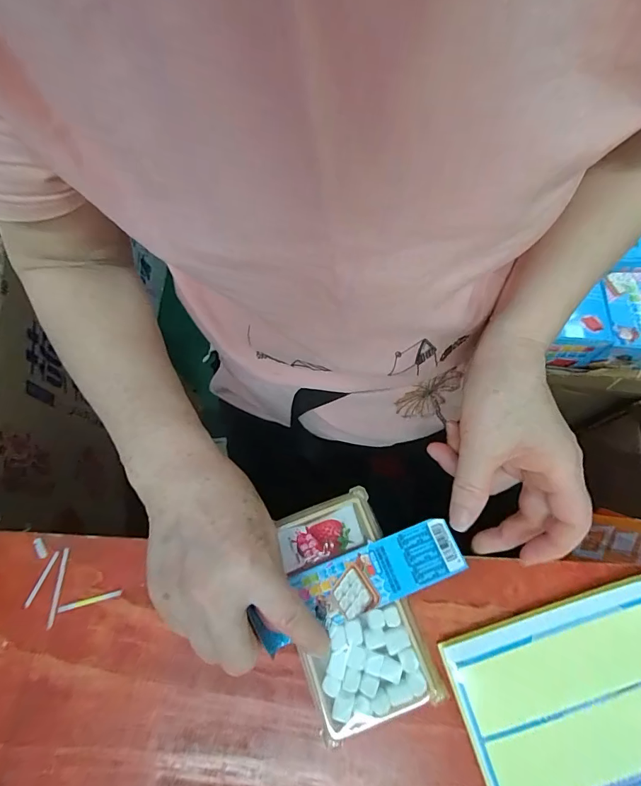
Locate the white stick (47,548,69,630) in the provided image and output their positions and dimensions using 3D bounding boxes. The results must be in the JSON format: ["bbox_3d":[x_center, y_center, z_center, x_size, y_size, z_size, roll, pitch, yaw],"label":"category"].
[{"bbox_3d":[-0.188,0.139,0.282,0.005,0.004,0.051,-1,68,2],"label":"white stick"}]

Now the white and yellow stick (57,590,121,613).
[{"bbox_3d":[-0.162,0.146,0.276,0.044,0.004,0.005,-15,68,-4],"label":"white and yellow stick"}]

